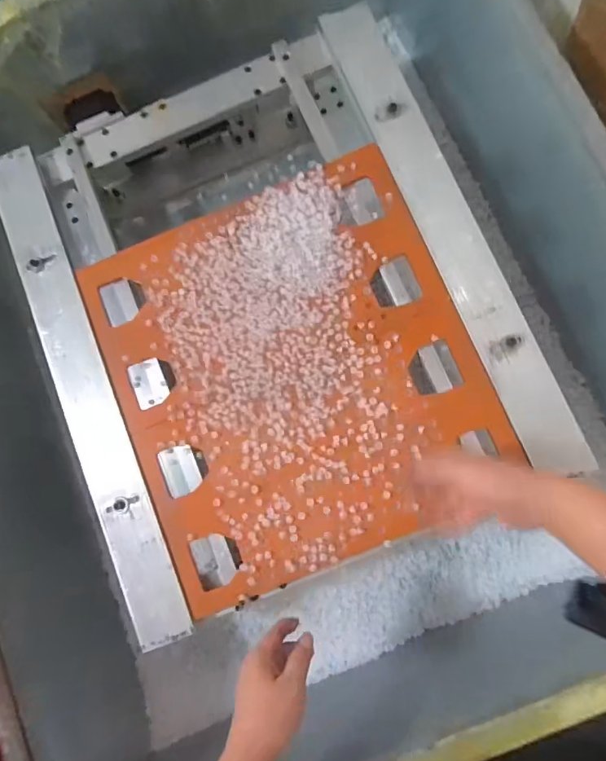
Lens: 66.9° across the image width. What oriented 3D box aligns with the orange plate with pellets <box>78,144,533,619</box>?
[{"bbox_3d":[-0.013,-0.014,0.572,0.432,0.014,0.462,-22,81,1],"label":"orange plate with pellets"}]

